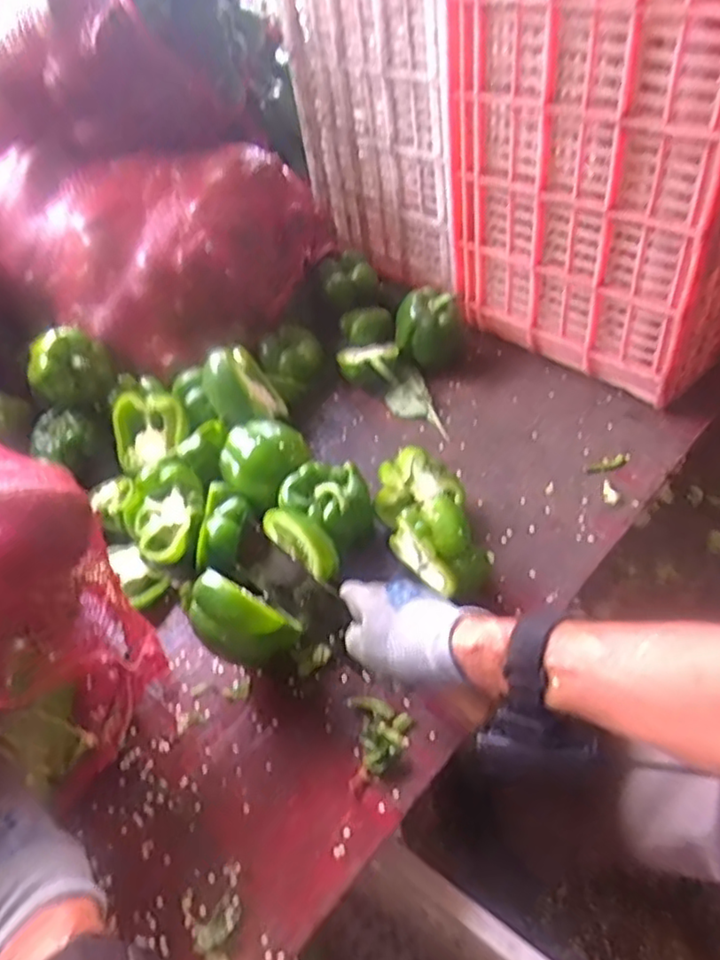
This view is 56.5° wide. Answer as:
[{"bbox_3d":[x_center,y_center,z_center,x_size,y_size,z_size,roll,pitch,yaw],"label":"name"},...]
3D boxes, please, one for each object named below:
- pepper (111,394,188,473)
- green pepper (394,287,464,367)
[{"bbox_3d":[-0.228,-0.053,0.728,0.081,0.059,0.074,-19,49,-11],"label":"pepper"},{"bbox_3d":[0.084,-0.178,0.814,0.076,0.078,0.085,-6,47,2],"label":"green pepper"}]

